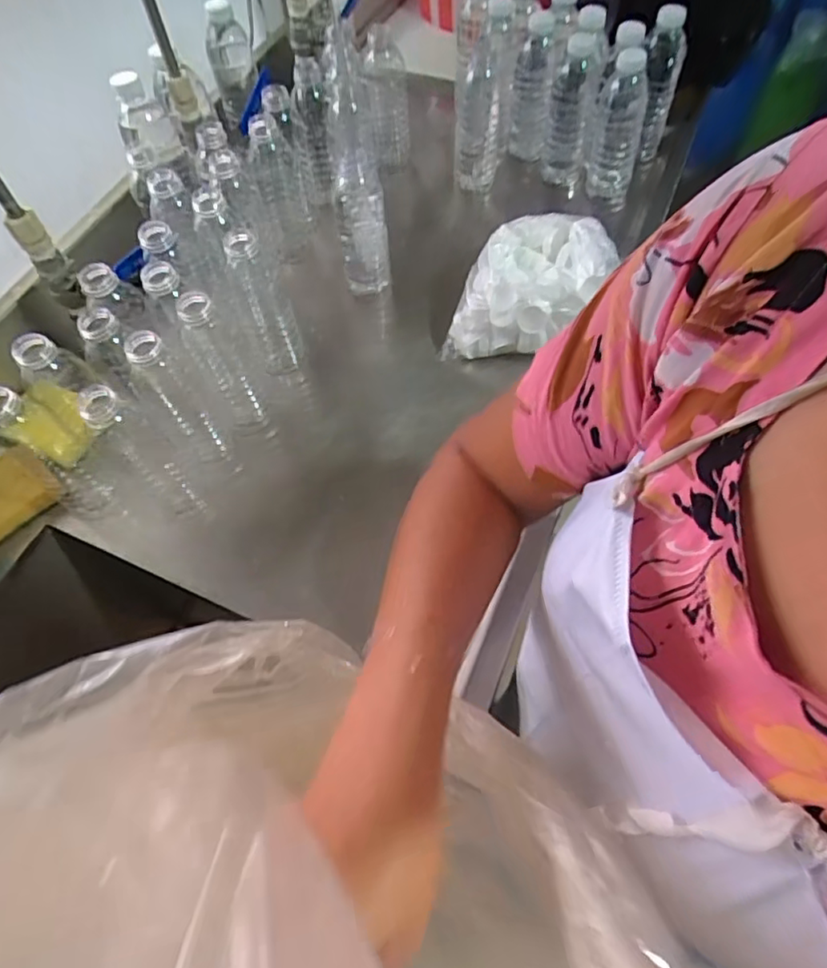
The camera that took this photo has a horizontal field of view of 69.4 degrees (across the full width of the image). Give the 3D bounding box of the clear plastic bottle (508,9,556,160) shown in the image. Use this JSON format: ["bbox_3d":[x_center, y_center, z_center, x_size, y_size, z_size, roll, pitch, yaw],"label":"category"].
[{"bbox_3d":[0.160,-0.534,0.805,0.054,0.161,0.063,3,61,6],"label":"clear plastic bottle"}]

